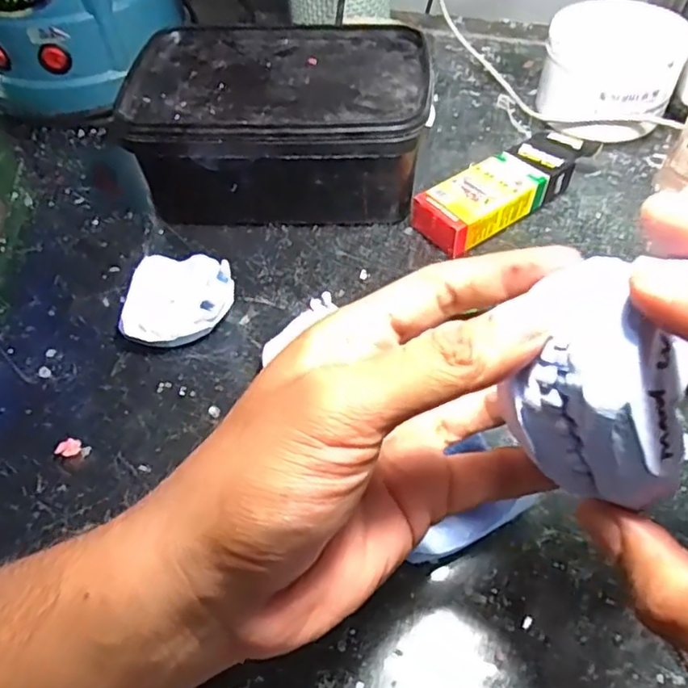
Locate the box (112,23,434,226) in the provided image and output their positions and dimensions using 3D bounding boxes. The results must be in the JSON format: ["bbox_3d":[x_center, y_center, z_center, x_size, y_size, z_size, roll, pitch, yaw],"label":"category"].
[{"bbox_3d":[-0.039,-0.142,0.398,0.186,0.073,0.140,-5,52,0],"label":"box"}]

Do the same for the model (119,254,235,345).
[{"bbox_3d":[-0.092,-0.025,0.338,0.057,0.024,0.061,-2,52,2],"label":"model"}]

